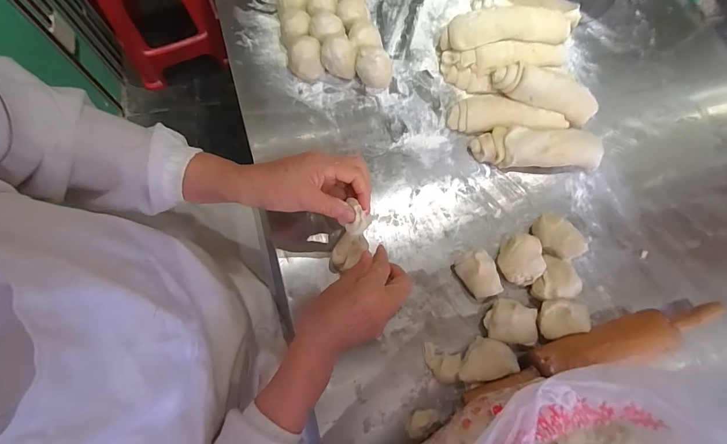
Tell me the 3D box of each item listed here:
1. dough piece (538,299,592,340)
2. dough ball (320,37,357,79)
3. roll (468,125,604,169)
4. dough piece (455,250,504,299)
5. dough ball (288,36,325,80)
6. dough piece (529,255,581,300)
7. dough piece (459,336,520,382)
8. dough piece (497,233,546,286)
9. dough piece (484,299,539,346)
[{"bbox_3d":[0.240,0.119,0.431,0.053,0.037,0.044,-3,72,-3],"label":"dough piece"},{"bbox_3d":[-0.036,-0.236,0.515,0.049,0.054,0.039,6,72,0],"label":"dough ball"},{"bbox_3d":[0.241,-0.104,0.493,0.169,0.043,0.058,-4,72,-3],"label":"roll"},{"bbox_3d":[0.145,0.069,0.439,0.042,0.039,0.056,-33,76,-11],"label":"dough piece"},{"bbox_3d":[-0.086,-0.240,0.516,0.048,0.050,0.040,-11,73,-5],"label":"dough ball"},{"bbox_3d":[0.241,0.071,0.449,0.059,0.031,0.055,-4,72,-3],"label":"dough piece"},{"bbox_3d":[0.139,0.161,0.412,0.065,0.038,0.044,-15,73,-6],"label":"dough piece"},{"bbox_3d":[0.203,0.048,0.451,0.052,0.032,0.061,36,75,9],"label":"dough piece"},{"bbox_3d":[0.179,0.120,0.425,0.058,0.038,0.049,13,72,3],"label":"dough piece"}]

